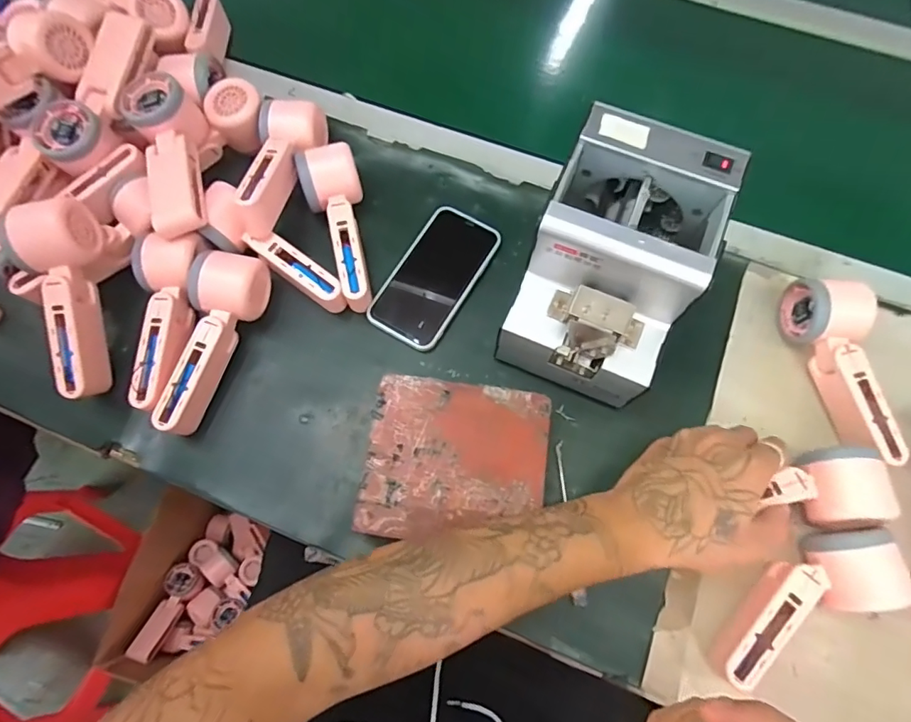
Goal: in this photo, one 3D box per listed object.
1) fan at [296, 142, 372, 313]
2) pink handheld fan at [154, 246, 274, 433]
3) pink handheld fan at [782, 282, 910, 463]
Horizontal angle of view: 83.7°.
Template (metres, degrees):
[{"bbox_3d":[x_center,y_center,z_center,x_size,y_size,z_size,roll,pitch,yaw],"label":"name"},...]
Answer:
[{"bbox_3d":[-0.110,-0.128,0.490,0.056,0.044,0.159,-14,83,-5],"label":"fan"},{"bbox_3d":[-0.222,-0.019,0.454,0.054,0.055,0.167,16,71,5],"label":"pink handheld fan"},{"bbox_3d":[0.336,0.006,0.442,0.049,0.058,0.158,-3,70,-2],"label":"pink handheld fan"}]

